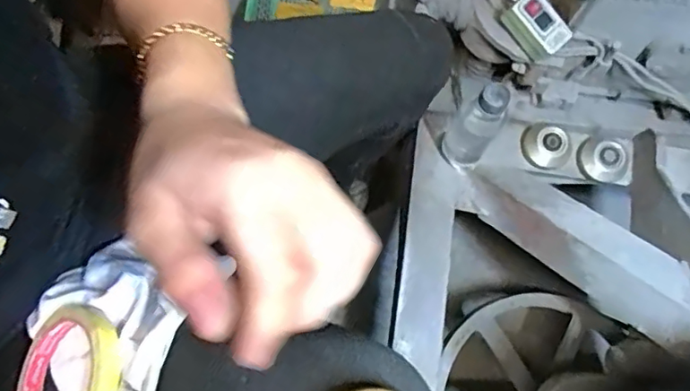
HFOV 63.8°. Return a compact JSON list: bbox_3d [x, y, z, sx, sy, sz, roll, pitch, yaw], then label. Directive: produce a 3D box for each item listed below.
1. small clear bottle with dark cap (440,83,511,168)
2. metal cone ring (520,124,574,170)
[{"bbox_3d":[0.149,-0.079,0.634,0.054,0.175,0.042,35,78,7],"label":"small clear bottle with dark cap"},{"bbox_3d":[0.258,-0.061,0.718,0.058,0.034,0.052,30,78,6],"label":"metal cone ring"}]

